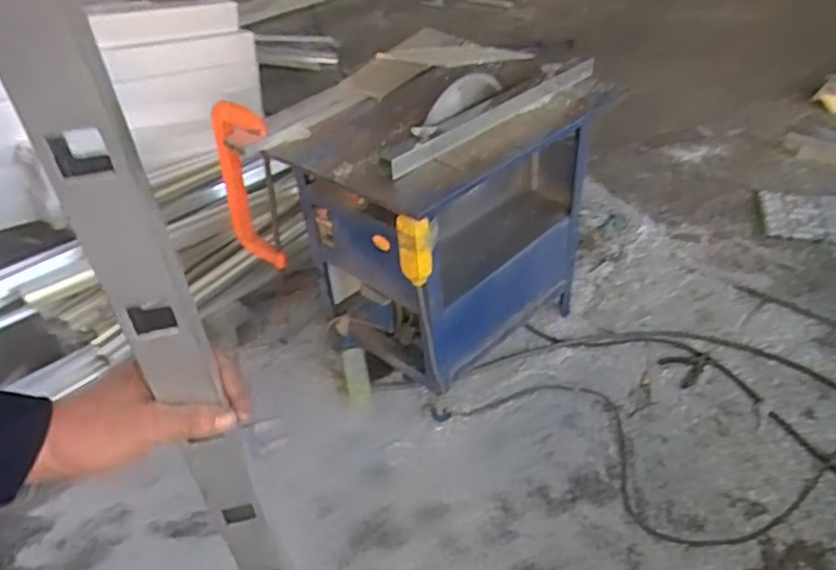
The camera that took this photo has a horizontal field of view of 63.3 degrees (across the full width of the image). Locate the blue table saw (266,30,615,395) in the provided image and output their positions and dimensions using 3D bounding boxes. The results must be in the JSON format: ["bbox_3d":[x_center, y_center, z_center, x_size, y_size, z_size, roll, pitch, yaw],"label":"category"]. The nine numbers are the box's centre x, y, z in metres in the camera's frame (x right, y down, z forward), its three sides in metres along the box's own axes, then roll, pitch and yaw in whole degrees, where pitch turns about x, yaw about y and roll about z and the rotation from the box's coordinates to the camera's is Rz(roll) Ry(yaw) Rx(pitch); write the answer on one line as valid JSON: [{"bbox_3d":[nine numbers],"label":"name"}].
[{"bbox_3d":[0.071,-0.157,1.541,0.611,0.647,0.437,-32,46,-30],"label":"blue table saw"}]

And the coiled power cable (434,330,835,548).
[{"bbox_3d":[0.634,0.298,1.557,0.979,0.034,0.648,22,46,29],"label":"coiled power cable"}]

